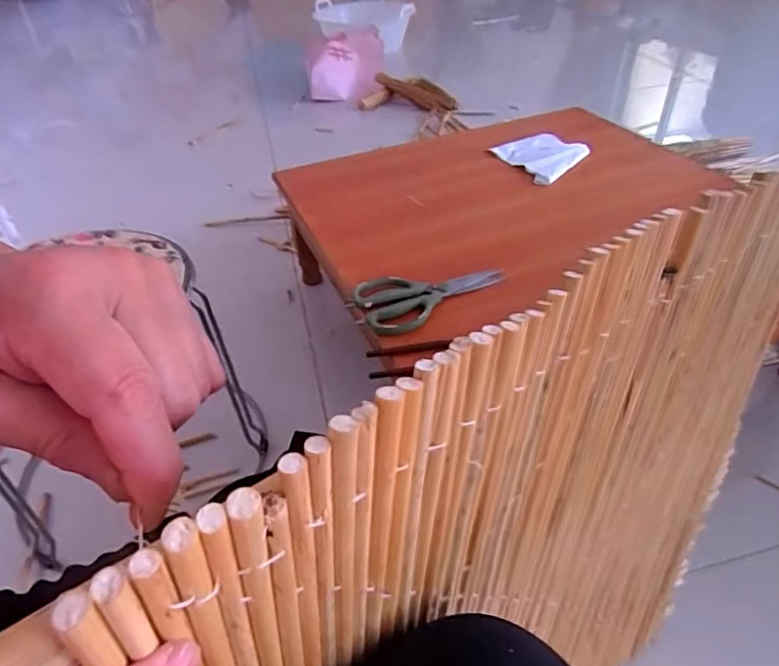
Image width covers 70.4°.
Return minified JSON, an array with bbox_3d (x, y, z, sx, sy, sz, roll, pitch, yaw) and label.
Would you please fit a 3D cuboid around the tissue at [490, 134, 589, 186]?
[{"bbox_3d":[0.281,-0.325,1.014,0.123,0.029,0.156,-20,43,-19],"label":"tissue"}]

